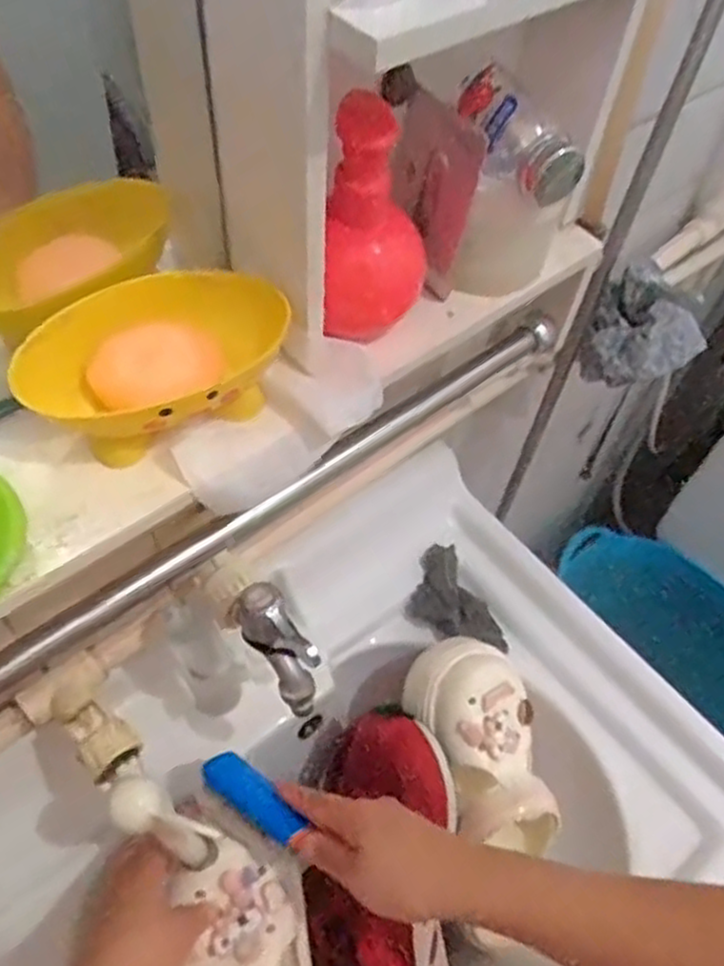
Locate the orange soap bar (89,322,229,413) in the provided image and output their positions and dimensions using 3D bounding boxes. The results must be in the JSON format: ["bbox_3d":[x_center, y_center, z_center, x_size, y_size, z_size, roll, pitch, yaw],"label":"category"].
[{"bbox_3d":[-0.103,-0.060,0.360,0.060,0.033,0.024,-20,19,-16],"label":"orange soap bar"}]

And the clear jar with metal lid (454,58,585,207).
[{"bbox_3d":[0.076,-0.178,0.375,0.037,0.034,0.075,-30,78,-23],"label":"clear jar with metal lid"}]

